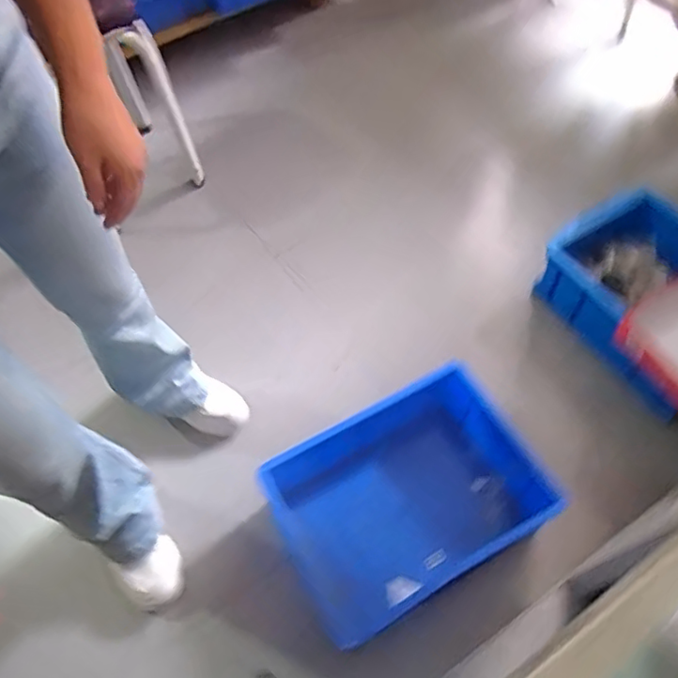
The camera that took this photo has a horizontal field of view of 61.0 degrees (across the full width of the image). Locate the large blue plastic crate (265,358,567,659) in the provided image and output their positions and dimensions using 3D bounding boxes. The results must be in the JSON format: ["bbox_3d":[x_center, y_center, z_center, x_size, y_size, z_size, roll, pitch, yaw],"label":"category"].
[{"bbox_3d":[0.130,0.275,1.016,0.465,0.151,0.332,-25,61,-14],"label":"large blue plastic crate"}]

